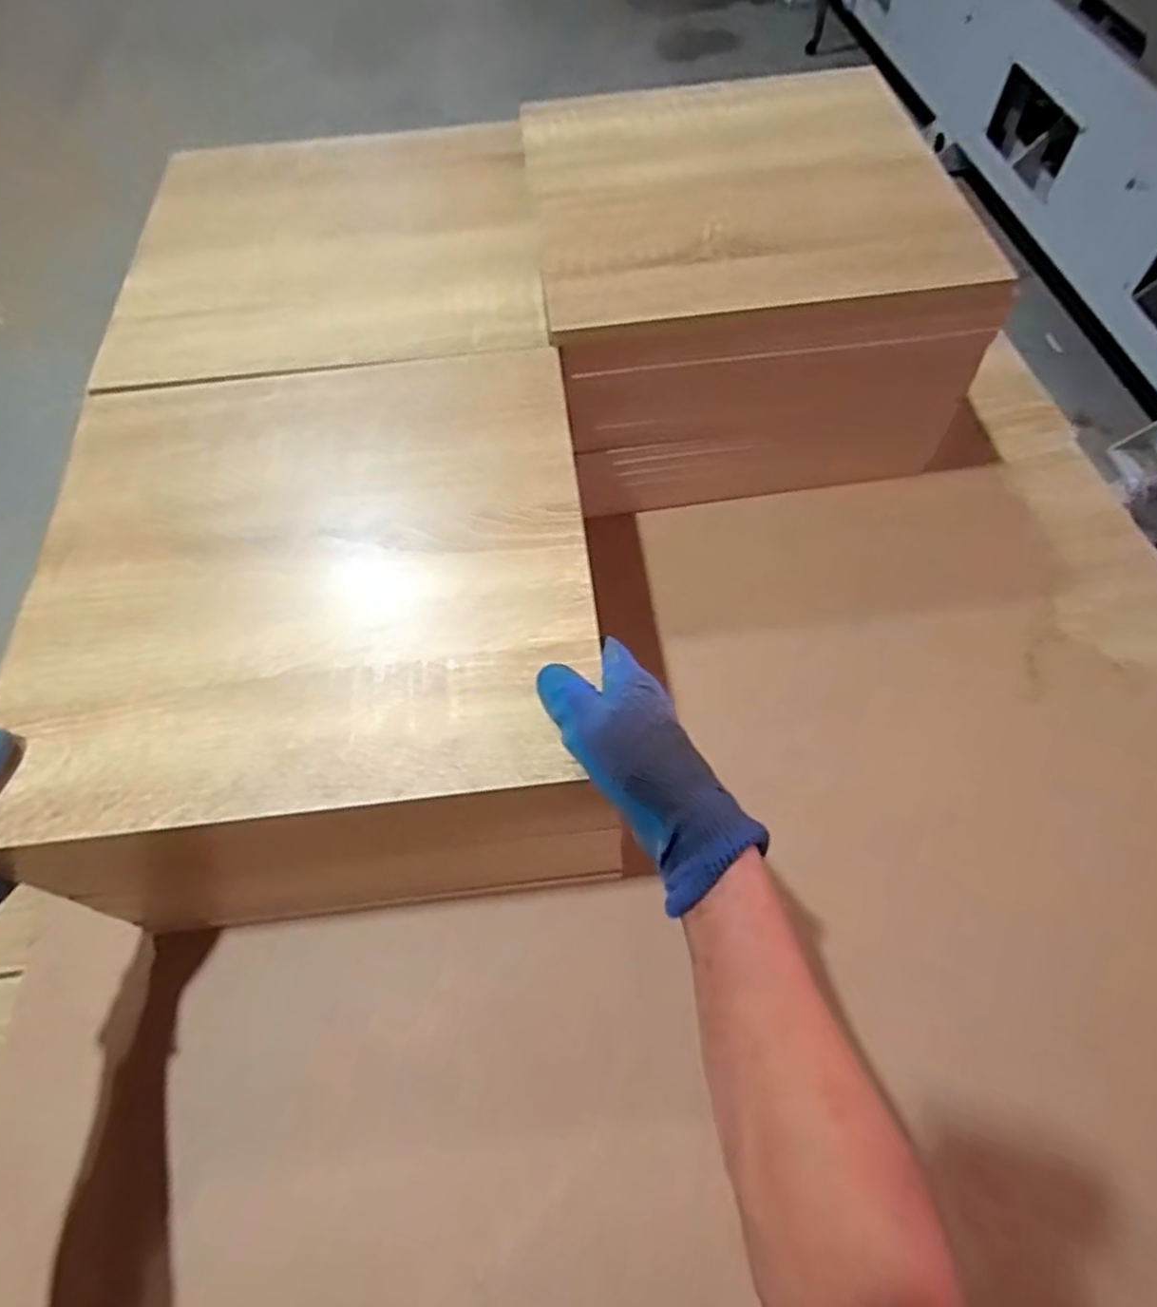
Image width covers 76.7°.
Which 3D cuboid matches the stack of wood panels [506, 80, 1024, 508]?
[{"bbox_3d":[0.149,-0.373,0.753,0.363,0.231,0.359,-8,60,-2],"label":"stack of wood panels"}]

